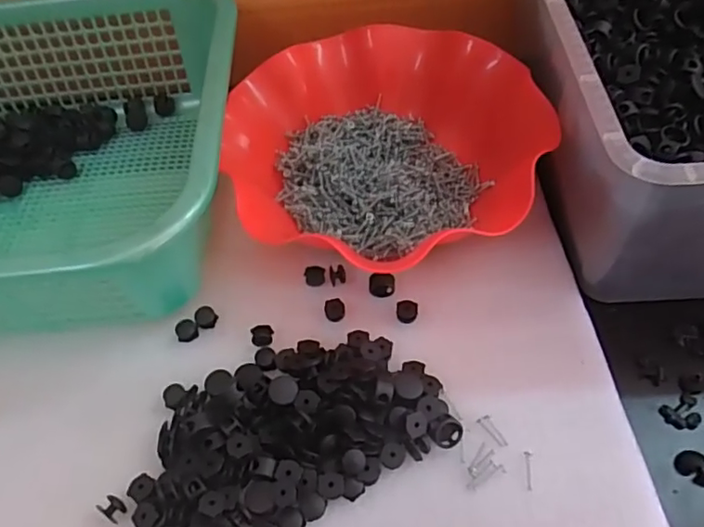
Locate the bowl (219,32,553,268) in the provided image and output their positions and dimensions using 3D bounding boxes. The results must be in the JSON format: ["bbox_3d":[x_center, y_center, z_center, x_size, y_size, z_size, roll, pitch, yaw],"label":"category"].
[{"bbox_3d":[0.019,-0.084,0.409,0.208,0.067,0.202,-2,54,3],"label":"bowl"}]

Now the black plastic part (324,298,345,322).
[{"bbox_3d":[-0.011,0.029,0.365,0.013,0.007,0.014,0,54,4],"label":"black plastic part"}]

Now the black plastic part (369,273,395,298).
[{"bbox_3d":[0.020,0.014,0.371,0.017,0.011,0.013,-1,54,3],"label":"black plastic part"}]

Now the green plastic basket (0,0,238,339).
[{"bbox_3d":[-0.265,-0.073,0.401,0.374,0.103,0.286,-7,54,-1],"label":"green plastic basket"}]

